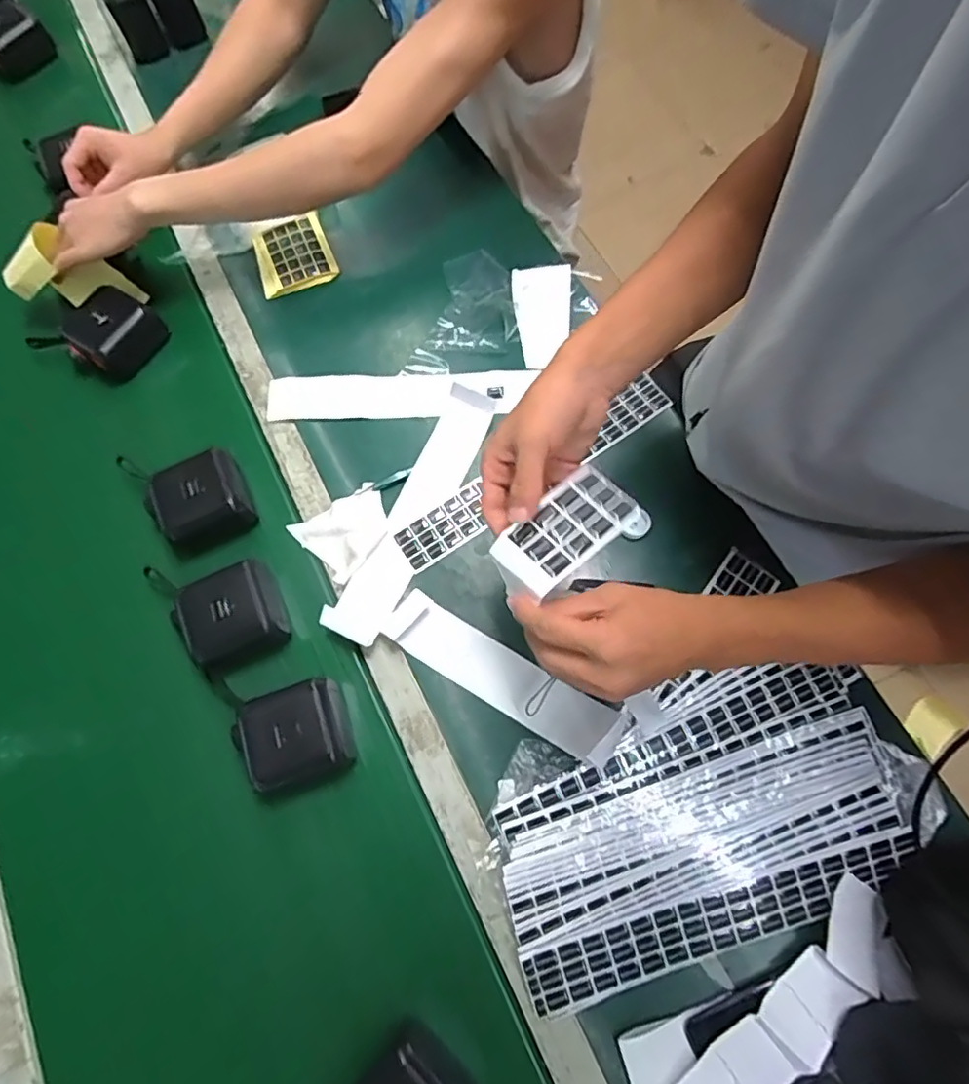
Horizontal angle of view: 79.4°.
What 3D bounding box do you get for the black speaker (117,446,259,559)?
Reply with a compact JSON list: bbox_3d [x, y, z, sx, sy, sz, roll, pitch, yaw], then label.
[{"bbox_3d":[-0.319,-0.051,0.644,0.104,0.052,0.105,-28,73,-6],"label":"black speaker"}]

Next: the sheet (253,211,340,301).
[{"bbox_3d":[-0.254,-0.379,0.776,0.099,0.024,0.096,-22,73,-4],"label":"sheet"}]

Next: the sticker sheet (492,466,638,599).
[{"bbox_3d":[0.060,-0.010,0.426,0.103,0.007,0.057,-40,66,-16],"label":"sticker sheet"}]

